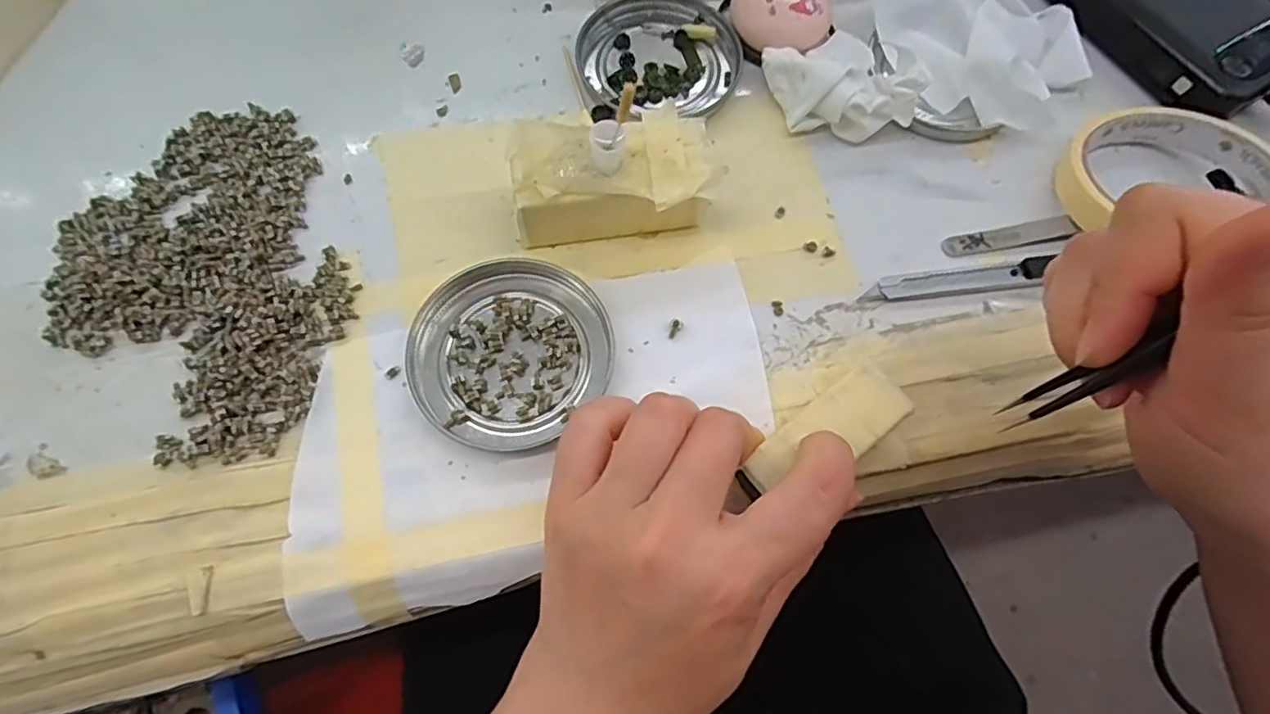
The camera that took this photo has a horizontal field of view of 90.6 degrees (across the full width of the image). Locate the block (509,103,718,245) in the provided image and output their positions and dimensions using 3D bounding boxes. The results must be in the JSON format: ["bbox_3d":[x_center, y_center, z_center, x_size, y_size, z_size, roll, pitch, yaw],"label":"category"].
[{"bbox_3d":[-0.009,-0.076,0.264,0.085,0.043,0.050,-4,69,-5],"label":"block"}]

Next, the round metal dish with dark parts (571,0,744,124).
[{"bbox_3d":[0.010,-0.152,0.312,0.076,0.007,0.073,1,69,-3],"label":"round metal dish with dark parts"}]

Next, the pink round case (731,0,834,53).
[{"bbox_3d":[0.072,-0.169,0.311,0.047,0.022,0.043,1,69,-3],"label":"pink round case"}]

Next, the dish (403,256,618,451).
[{"bbox_3d":[-0.049,-0.003,0.252,0.078,0.011,0.074,1,69,-3],"label":"dish"}]

